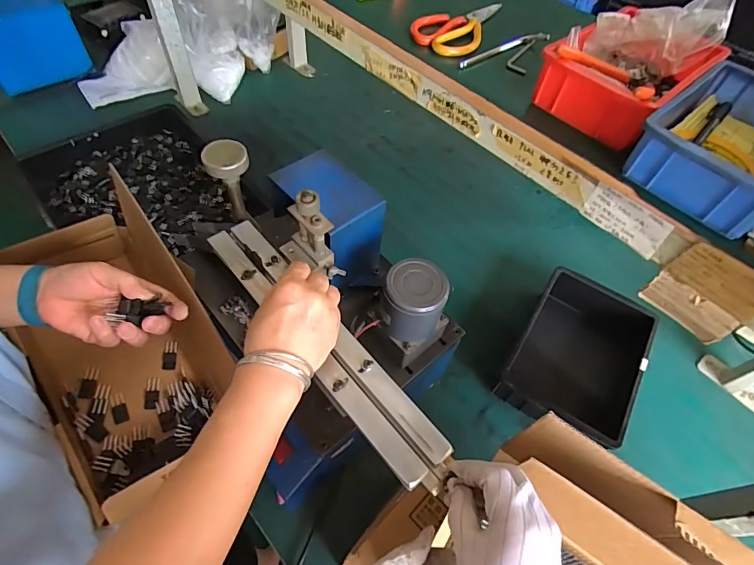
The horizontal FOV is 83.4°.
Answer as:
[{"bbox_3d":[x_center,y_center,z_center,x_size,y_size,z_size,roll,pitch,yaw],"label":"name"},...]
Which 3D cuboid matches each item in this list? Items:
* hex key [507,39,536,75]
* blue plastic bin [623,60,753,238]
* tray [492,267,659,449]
[{"bbox_3d":[0.188,-0.296,0.550,0.025,0.006,0.075,16,61,15],"label":"hex key"},{"bbox_3d":[0.347,-0.137,0.414,0.191,0.055,0.125,-37,66,-26],"label":"blue plastic bin"},{"bbox_3d":[0.357,0.133,0.763,0.197,0.089,0.288,30,58,15],"label":"tray"}]

